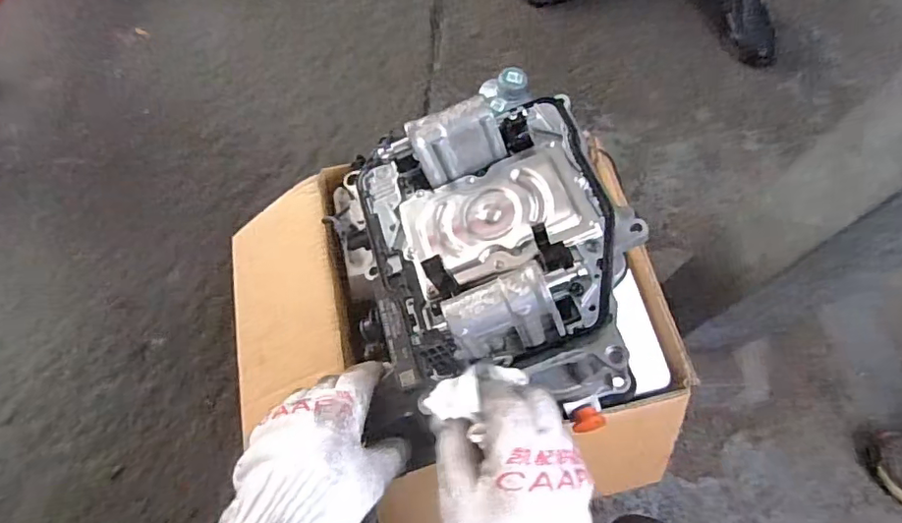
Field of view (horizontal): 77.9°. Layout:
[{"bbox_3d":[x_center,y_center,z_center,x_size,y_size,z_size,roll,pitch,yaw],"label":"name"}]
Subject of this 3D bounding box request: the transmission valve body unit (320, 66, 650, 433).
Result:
[{"bbox_3d":[0.032,-0.019,0.401,0.192,0.109,0.219,-4,65,-6],"label":"transmission valve body unit"}]

